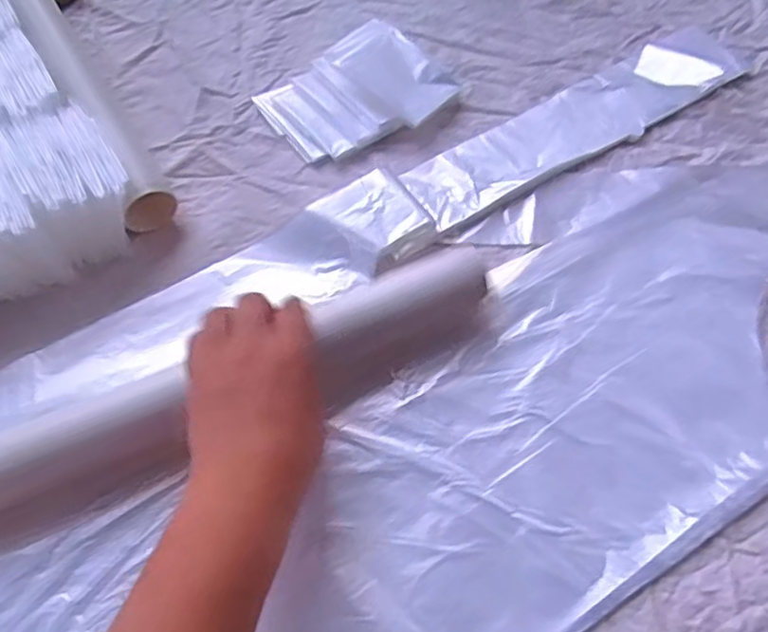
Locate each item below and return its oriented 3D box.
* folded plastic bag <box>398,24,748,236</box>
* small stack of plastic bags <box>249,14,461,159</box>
[{"bbox_3d":[0.152,-0.151,0.501,0.292,0.017,0.067,-31,65,-15],"label":"folded plastic bag"},{"bbox_3d":[-0.022,-0.176,0.515,0.129,0.031,0.105,-34,66,-17],"label":"small stack of plastic bags"}]

